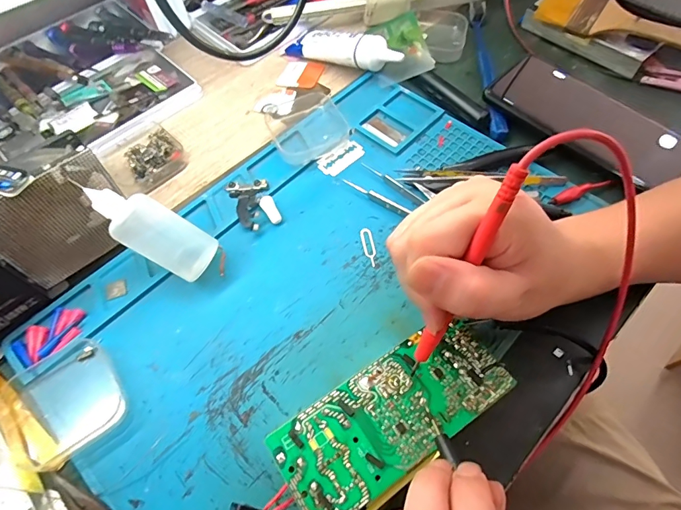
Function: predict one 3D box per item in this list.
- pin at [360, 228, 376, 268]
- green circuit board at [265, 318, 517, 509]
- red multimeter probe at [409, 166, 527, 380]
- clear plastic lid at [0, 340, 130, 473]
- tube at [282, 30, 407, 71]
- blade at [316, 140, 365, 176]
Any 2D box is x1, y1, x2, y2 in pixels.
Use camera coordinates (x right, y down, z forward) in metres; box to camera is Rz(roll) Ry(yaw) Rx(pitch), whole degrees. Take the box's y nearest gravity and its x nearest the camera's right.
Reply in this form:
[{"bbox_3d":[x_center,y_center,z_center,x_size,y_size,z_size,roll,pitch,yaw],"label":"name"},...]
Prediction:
[{"bbox_3d":[0.022,-0.007,0.307,0.009,0.004,0.034,-10,62,-5],"label":"pin"},{"bbox_3d":[0.029,0.092,0.238,0.129,0.028,0.060,-34,67,-17],"label":"green circuit board"},{"bbox_3d":[0.056,0.014,0.194,0.009,0.121,0.006,26,36,14],"label":"red multimeter probe"},{"bbox_3d":[-0.171,0.088,0.254,0.062,0.010,0.067,-37,67,-18],"label":"clear plastic lid"},{"bbox_3d":[0.002,-0.203,0.405,0.127,0.023,0.027,21,63,28],"label":"tube"},{"bbox_3d":[0.001,-0.083,0.352,0.042,0.004,0.022,-37,67,-18],"label":"blade"}]

